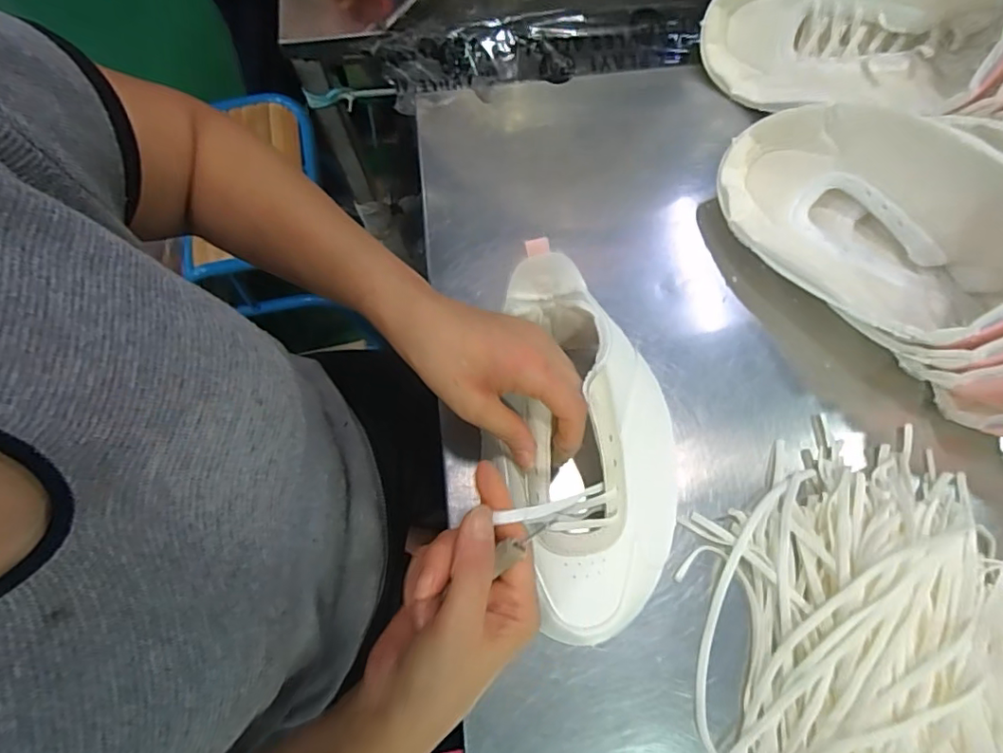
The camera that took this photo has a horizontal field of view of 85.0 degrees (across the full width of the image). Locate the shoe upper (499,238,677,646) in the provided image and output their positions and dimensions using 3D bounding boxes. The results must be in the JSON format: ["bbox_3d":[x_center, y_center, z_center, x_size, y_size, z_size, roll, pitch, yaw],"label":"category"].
[{"bbox_3d":[0.062,0.042,0.375,0.116,0.064,0.255,-5,82,0],"label":"shoe upper"}]

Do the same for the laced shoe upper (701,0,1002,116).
[{"bbox_3d":[0.291,-0.287,0.451,0.230,0.120,0.118,19,74,7],"label":"laced shoe upper"}]

